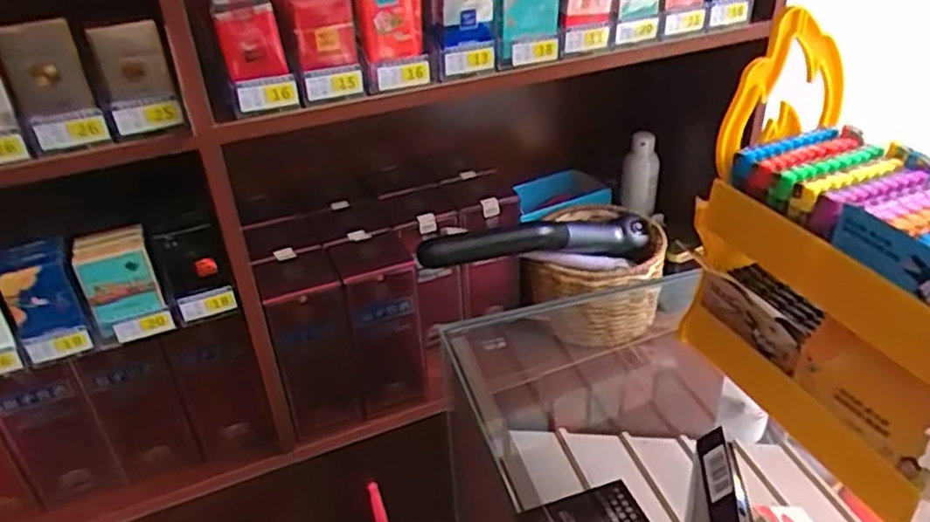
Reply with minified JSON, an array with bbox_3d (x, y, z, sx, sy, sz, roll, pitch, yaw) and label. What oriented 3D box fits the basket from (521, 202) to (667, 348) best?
[{"bbox_3d":[0.204,0.020,1.062,0.187,0.134,0.210,10,35,20],"label":"basket"}]

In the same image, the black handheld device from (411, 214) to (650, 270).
[{"bbox_3d":[0.107,-0.029,0.964,0.355,0.068,0.074,-5,30,-28],"label":"black handheld device"}]

